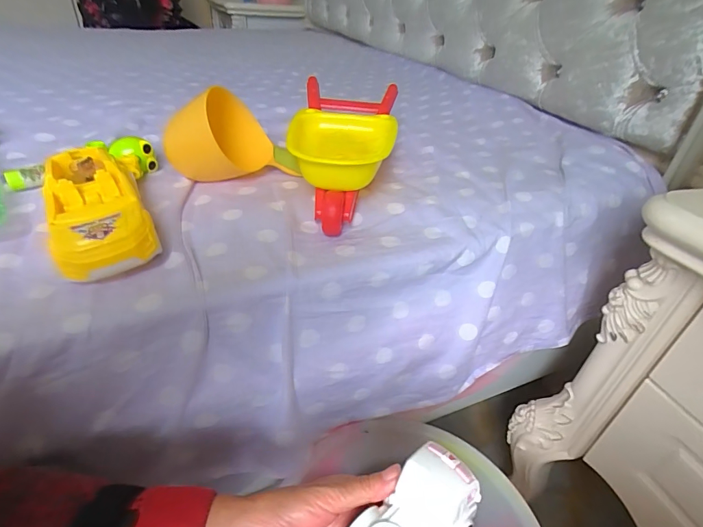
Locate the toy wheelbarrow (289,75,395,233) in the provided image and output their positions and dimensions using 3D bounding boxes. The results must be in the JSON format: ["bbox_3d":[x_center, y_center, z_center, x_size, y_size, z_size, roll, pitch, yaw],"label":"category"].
[{"bbox_3d":[-0.019,-0.155,0.537,0.141,0.080,0.279,10,40,5],"label":"toy wheelbarrow"}]

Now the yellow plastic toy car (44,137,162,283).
[{"bbox_3d":[-0.262,-0.068,0.419,0.110,0.054,0.213,-12,43,-21],"label":"yellow plastic toy car"}]

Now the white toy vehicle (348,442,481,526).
[{"bbox_3d":[0.039,0.172,0.259,0.099,0.035,0.051,-40,53,-15],"label":"white toy vehicle"}]

